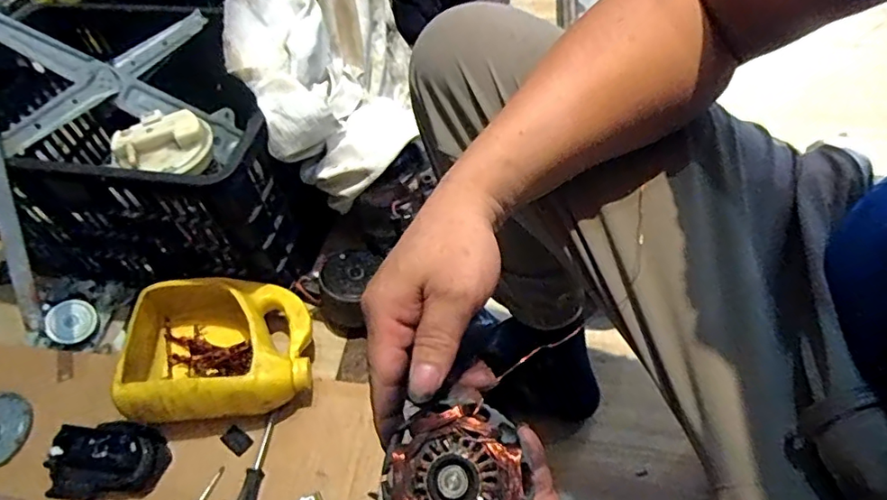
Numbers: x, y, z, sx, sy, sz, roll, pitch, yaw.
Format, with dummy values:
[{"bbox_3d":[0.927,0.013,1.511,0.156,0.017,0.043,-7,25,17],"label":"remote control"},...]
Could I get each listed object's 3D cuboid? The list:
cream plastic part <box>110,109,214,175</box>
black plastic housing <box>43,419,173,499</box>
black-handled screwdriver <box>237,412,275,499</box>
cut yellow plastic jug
[{"bbox_3d":[-0.349,-0.131,0.676,0.114,0.035,0.105,-33,58,-17],"label":"cream plastic part"},{"bbox_3d":[-0.406,0.257,0.657,0.123,0.064,0.080,-7,54,0],"label":"black plastic housing"},{"bbox_3d":[-0.229,0.273,0.651,0.019,0.023,0.151,0,55,5],"label":"black-handled screwdriver"},{"bbox_3d":[-0.292,0.123,0.713,0.231,0.102,0.185,-7,54,0],"label":"cut yellow plastic jug"}]

